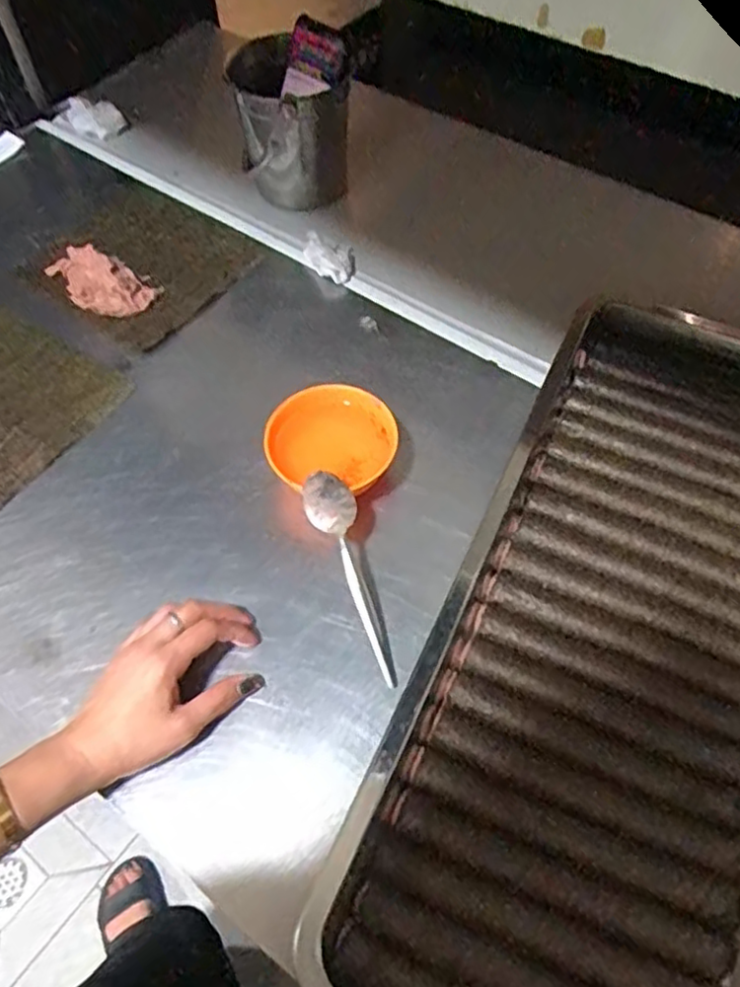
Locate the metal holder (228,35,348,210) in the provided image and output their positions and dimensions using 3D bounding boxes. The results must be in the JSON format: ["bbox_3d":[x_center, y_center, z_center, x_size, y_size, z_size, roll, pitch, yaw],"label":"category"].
[{"bbox_3d":[-0.083,-0.400,0.755,0.117,0.158,0.083,-4,58,-2],"label":"metal holder"}]

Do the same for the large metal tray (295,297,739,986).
[{"bbox_3d":[0.254,0.111,0.466,0.384,0.062,0.590,21,61,17],"label":"large metal tray"}]

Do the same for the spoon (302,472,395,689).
[{"bbox_3d":[-0.012,0.059,0.508,0.036,0.026,0.163,-19,84,-8],"label":"spoon"}]

